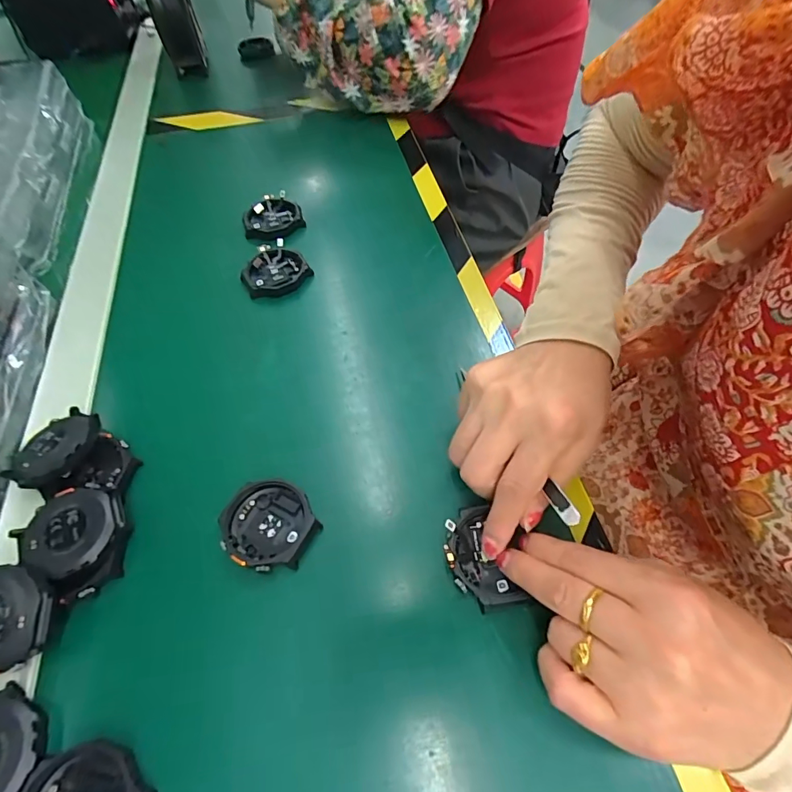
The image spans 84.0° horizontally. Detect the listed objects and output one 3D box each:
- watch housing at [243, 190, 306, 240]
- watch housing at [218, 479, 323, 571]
[{"bbox_3d":[-0.115,-0.167,0.410,0.053,0.017,0.049,-17,57,-7],"label":"watch housing"},{"bbox_3d":[-0.072,0.073,0.251,0.053,0.009,0.049,-1,57,1],"label":"watch housing"}]

